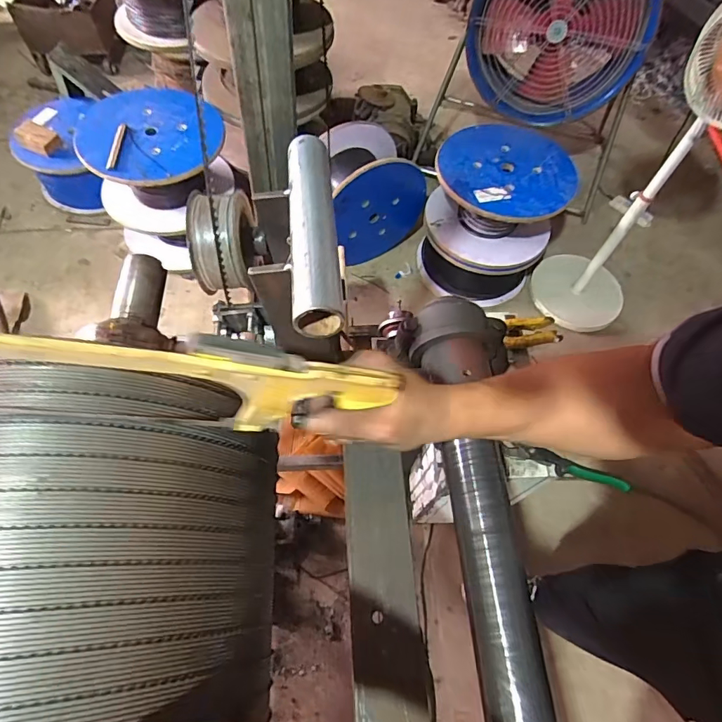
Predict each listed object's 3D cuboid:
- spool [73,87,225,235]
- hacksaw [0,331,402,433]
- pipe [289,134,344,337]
[{"bbox_3d":[-0.653,-0.635,1.429,0.373,0.257,0.385,1,61,-3],"label":"spool"},{"bbox_3d":[-0.182,0.014,0.293,0.414,0.132,0.013,6,59,-22],"label":"hacksaw"},{"bbox_3d":[-0.036,-0.101,0.327,0.031,0.031,0.179,-3,61,-5],"label":"pipe"}]

